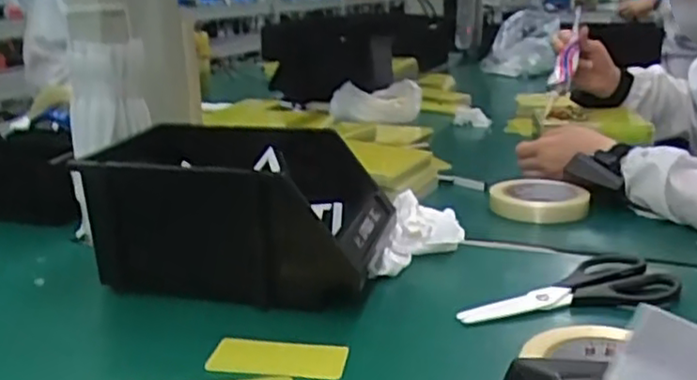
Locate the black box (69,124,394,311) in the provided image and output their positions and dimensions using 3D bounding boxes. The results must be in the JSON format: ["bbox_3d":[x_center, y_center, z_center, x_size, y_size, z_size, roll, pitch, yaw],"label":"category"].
[{"bbox_3d":[-0.107,0.021,0.608,0.262,0.122,0.144,3,19,14],"label":"black box"}]

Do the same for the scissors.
[{"bbox_3d":[0.180,0.085,0.573,0.196,0.016,0.079,-8,19,-16],"label":"scissors"}]

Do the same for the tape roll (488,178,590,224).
[{"bbox_3d":[0.224,0.009,0.796,0.110,0.020,0.113,0,17,0],"label":"tape roll"}]

